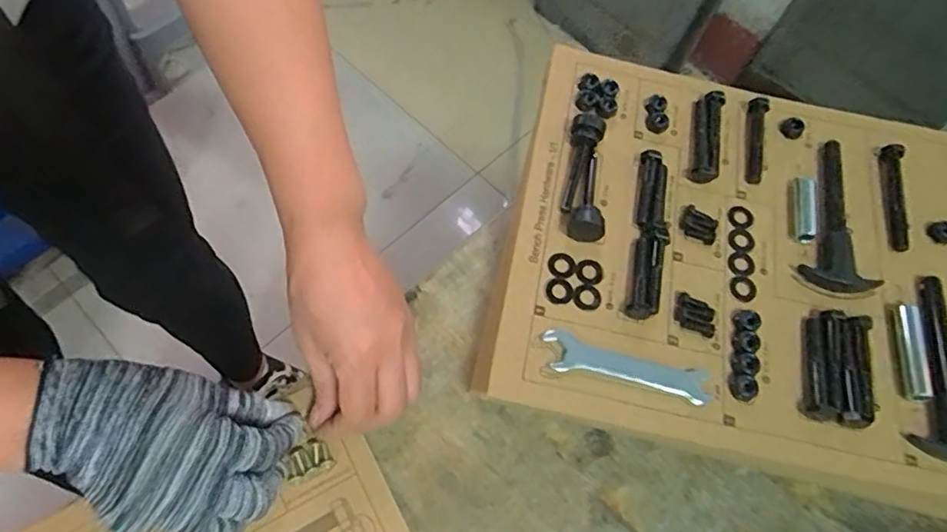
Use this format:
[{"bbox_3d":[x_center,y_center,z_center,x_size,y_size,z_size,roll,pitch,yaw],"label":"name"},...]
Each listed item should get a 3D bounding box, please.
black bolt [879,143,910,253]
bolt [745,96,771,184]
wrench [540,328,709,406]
[{"bbox_3d":[0.344,-0.056,0.482,0.017,0.009,0.102,13,64,3],"label":"black bolt"},{"bbox_3d":[0.234,-0.104,0.490,0.014,0.010,0.081,15,64,3],"label":"bolt"},{"bbox_3d":[0.103,0.069,0.399,0.114,0.005,0.027,17,60,0],"label":"wrench"}]

